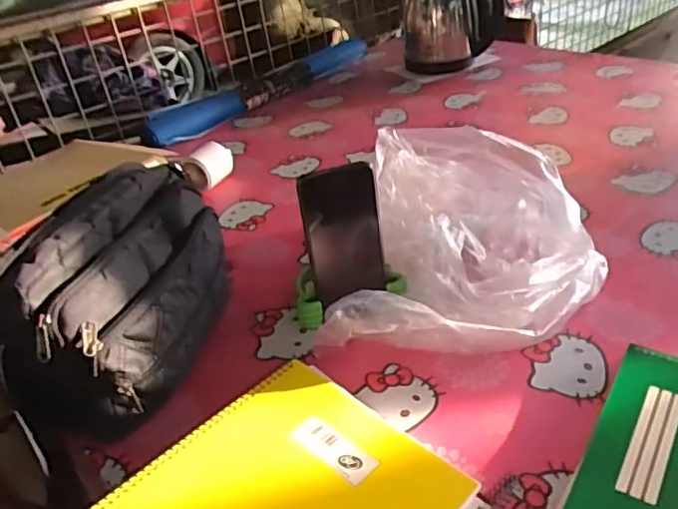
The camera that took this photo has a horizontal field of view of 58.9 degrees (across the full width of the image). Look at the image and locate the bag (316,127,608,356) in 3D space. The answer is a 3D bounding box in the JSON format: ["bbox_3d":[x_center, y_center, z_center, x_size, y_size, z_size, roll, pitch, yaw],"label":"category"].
[{"bbox_3d":[0.141,-0.017,0.631,0.240,0.124,0.305,3,35,15],"label":"bag"}]

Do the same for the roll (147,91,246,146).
[{"bbox_3d":[-0.281,-0.263,1.151,0.071,0.049,0.199,23,45,37],"label":"roll"}]

